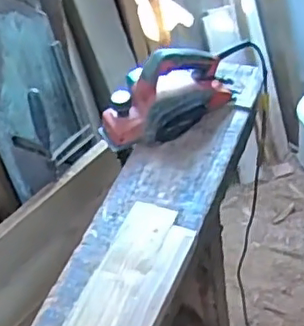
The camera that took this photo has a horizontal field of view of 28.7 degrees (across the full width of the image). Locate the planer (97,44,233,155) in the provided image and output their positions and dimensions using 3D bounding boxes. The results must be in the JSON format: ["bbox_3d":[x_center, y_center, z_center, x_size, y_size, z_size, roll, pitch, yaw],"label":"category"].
[{"bbox_3d":[0.032,-0.138,1.179,0.283,0.141,0.132,-12,48,-8],"label":"planer"}]

